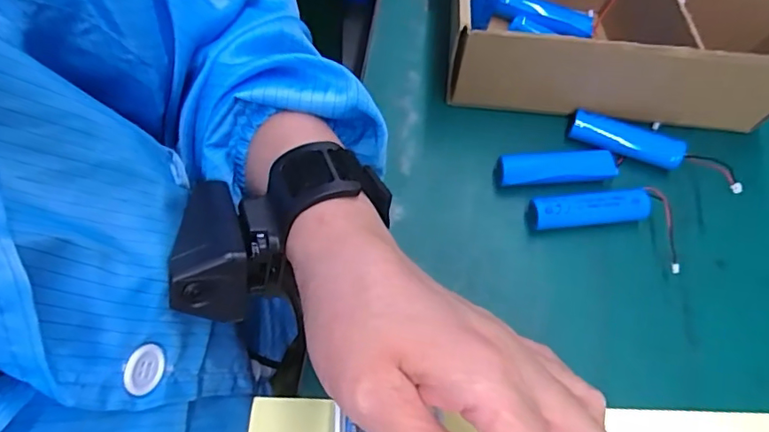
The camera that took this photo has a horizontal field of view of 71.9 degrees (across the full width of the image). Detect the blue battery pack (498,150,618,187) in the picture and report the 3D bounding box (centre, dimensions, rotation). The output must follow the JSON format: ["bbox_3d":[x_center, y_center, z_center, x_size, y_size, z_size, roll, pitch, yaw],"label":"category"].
[{"bbox_3d":[0.102,-0.026,0.321,0.069,0.020,0.017,-3,68,-3],"label":"blue battery pack"}]

